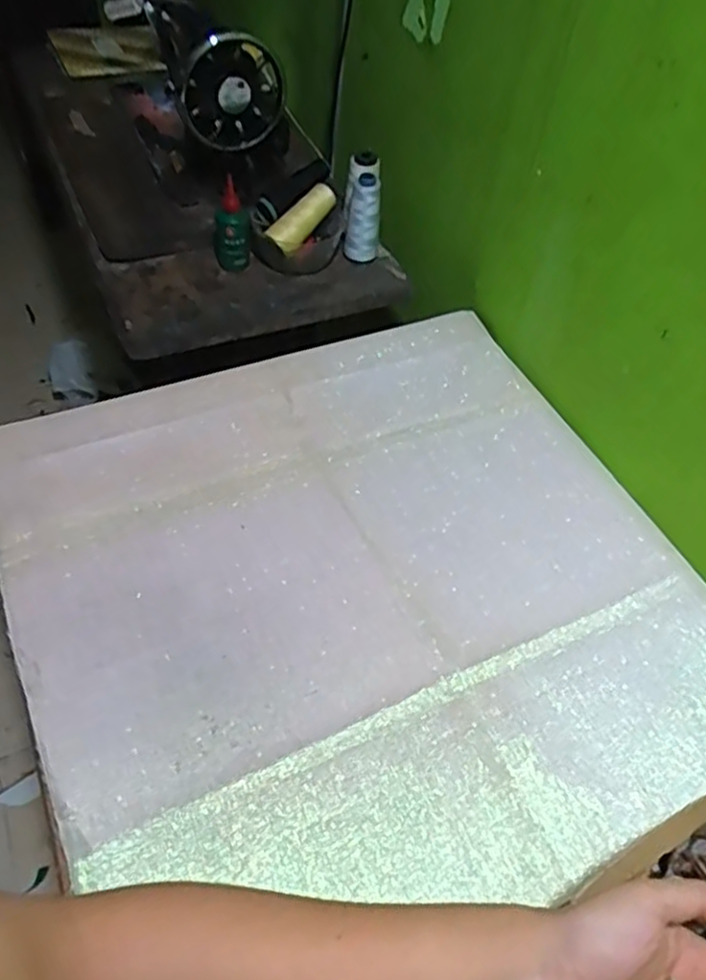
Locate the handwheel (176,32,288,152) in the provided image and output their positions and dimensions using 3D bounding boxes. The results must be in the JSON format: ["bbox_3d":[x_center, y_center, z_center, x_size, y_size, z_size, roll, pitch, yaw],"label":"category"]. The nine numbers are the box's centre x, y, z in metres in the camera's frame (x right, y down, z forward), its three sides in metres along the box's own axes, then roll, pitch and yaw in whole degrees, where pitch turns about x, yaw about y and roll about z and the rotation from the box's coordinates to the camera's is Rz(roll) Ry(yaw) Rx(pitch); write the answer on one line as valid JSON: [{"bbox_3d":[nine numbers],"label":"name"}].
[{"bbox_3d":[-0.151,-0.504,0.896,0.141,0.127,0.038,-27,60,-23],"label":"handwheel"}]

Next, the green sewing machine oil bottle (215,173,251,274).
[{"bbox_3d":[-0.155,-0.337,0.902,0.044,0.112,0.043,3,51,-3],"label":"green sewing machine oil bottle"}]

